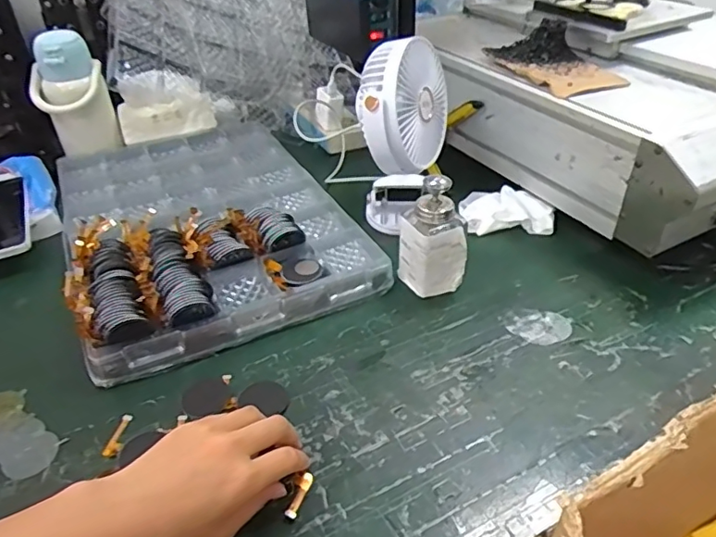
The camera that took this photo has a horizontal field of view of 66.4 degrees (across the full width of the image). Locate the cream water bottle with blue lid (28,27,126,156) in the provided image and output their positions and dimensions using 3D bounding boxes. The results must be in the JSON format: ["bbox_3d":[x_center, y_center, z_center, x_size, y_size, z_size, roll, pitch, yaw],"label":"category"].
[{"bbox_3d":[-0.394,-0.238,0.754,0.094,0.154,0.077,-22,42,-25],"label":"cream water bottle with blue lid"}]

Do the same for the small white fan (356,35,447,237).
[{"bbox_3d":[0.052,-0.166,0.662,0.080,0.196,0.157,14,40,20],"label":"small white fan"}]

